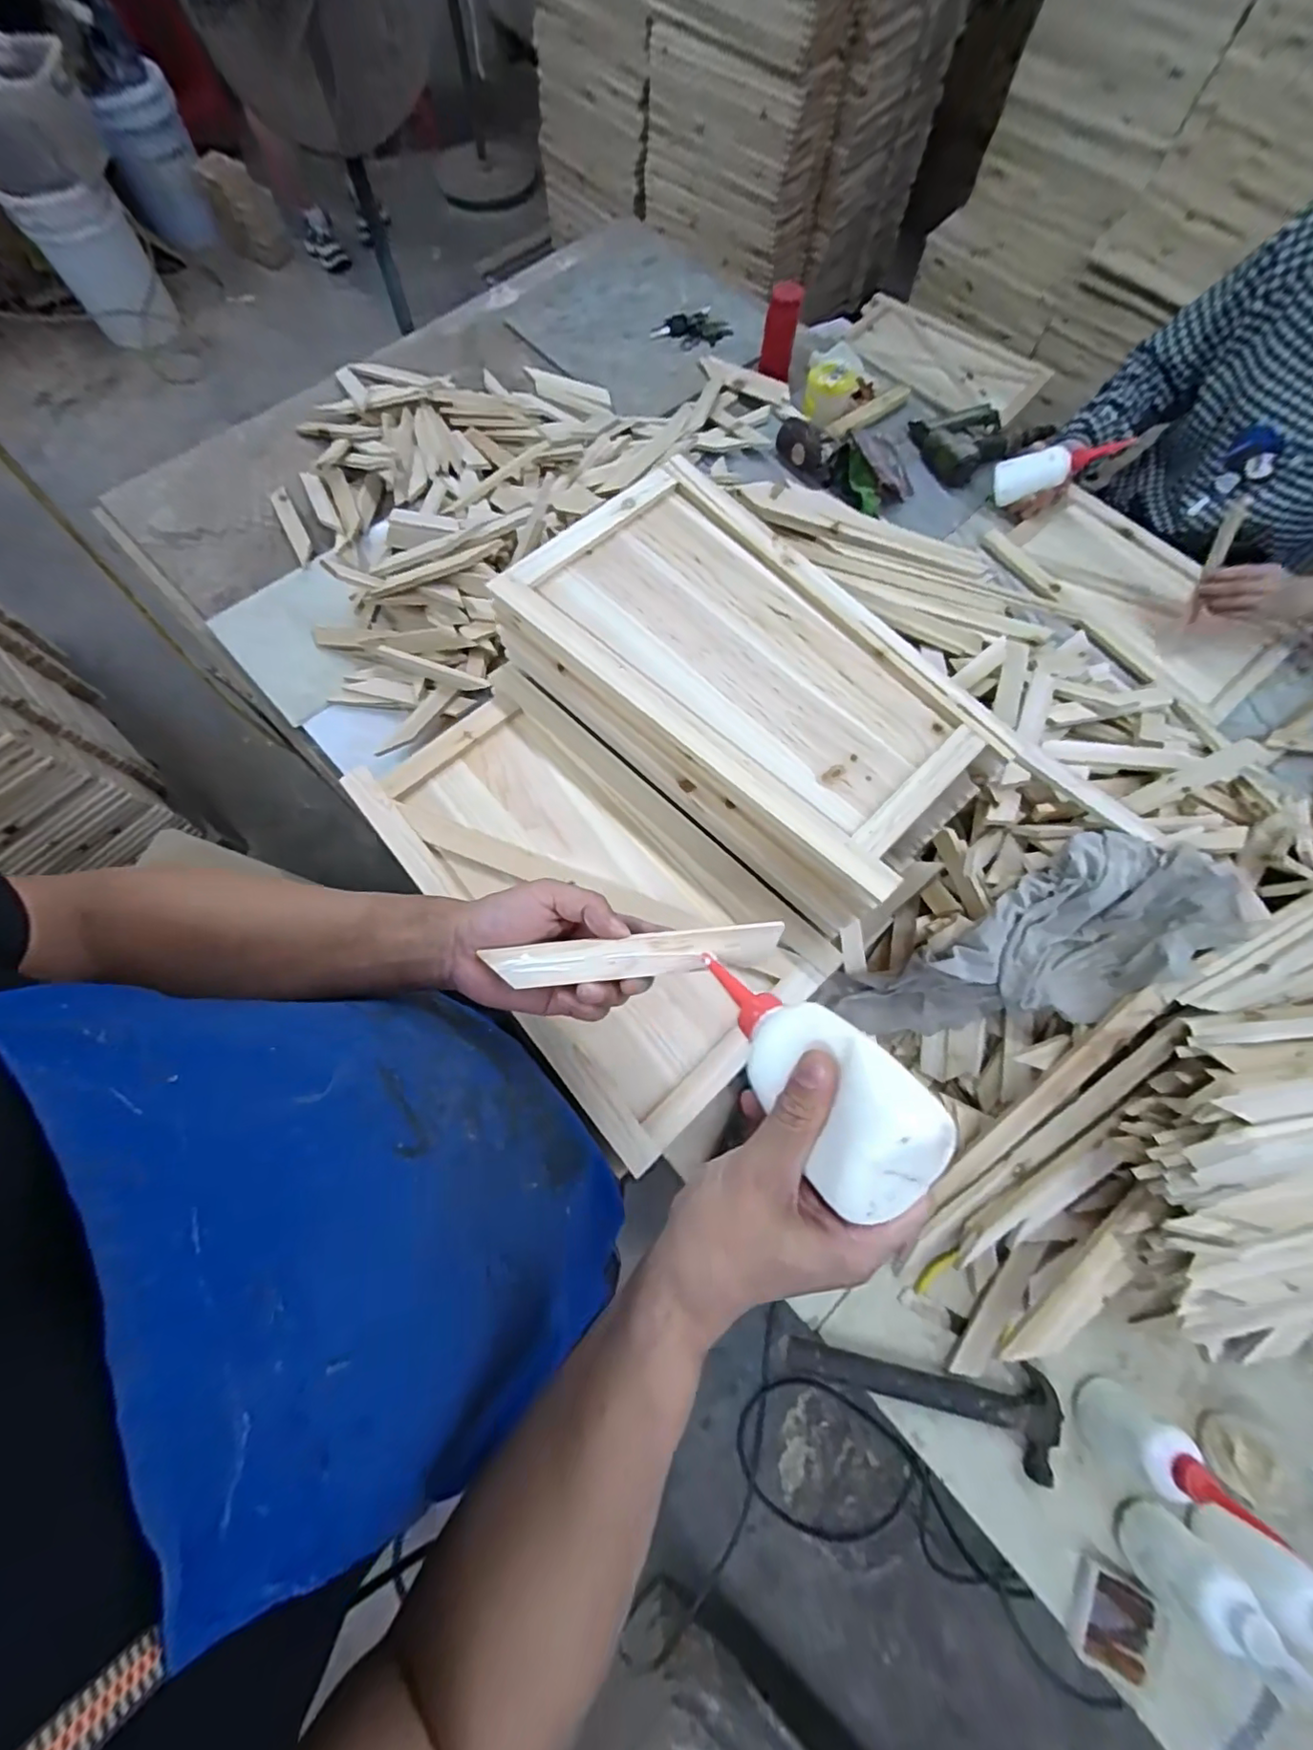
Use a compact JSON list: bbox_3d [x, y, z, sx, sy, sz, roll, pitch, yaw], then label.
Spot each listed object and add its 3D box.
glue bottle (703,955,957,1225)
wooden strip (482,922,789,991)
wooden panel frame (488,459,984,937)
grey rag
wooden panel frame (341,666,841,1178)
[{"bbox_3d":[0.071,0.093,0.309,0.058,0.042,0.164,-32,34,-11],"label":"glue bottle"},{"bbox_3d":[-0.012,0.054,0.384,0.186,0.004,0.027,-6,92,0],"label":"wooden strip"},{"bbox_3d":[0.083,-0.179,0.581,0.245,0.119,0.446,-43,78,-14],"label":"wooden panel frame"},{"bbox_3d":[0.404,0.075,0.625,0.373,0.067,0.168,-25,73,16],"label":"grey rag"},{"bbox_3d":[-0.074,0.008,0.547,0.249,0.030,0.436,-43,78,-14],"label":"wooden panel frame"}]

